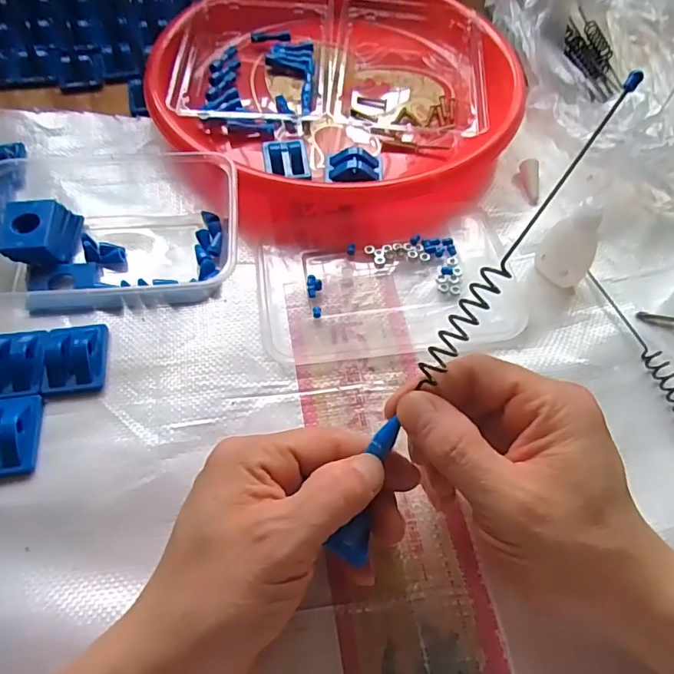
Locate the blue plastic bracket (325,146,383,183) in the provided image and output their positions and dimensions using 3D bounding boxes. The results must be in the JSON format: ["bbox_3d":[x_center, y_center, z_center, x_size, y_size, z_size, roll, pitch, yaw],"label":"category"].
[{"bbox_3d":[0.013,-0.129,0.392,0.043,0.012,0.032,-2,59,-3],"label":"blue plastic bracket"}]

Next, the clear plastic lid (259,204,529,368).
[{"bbox_3d":[0.034,-0.035,0.344,0.167,0.009,0.101,-8,59,-7],"label":"clear plastic lid"}]

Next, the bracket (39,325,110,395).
[{"bbox_3d":[-0.157,0.011,0.307,0.033,0.014,0.044,-7,59,-6],"label":"bracket"}]

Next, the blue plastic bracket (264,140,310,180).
[{"bbox_3d":[-0.039,-0.136,0.395,0.033,0.011,0.036,-6,77,-8],"label":"blue plastic bracket"}]

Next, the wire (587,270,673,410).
[{"bbox_3d":[0.198,0.025,0.312,0.015,0.010,0.164,-9,59,-7],"label":"wire"}]

